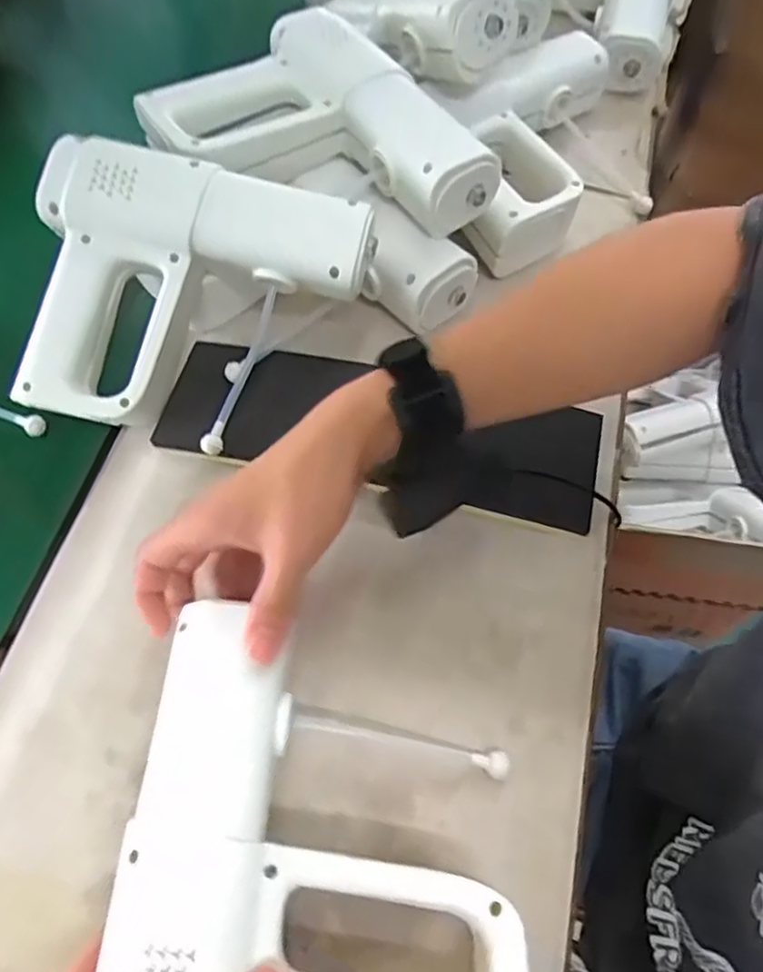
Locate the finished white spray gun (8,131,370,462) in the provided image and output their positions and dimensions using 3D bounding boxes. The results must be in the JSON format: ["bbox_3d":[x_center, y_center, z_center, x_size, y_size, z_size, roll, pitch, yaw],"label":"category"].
[{"bbox_3d":[-0.127,-0.121,0.458,0.202,0.065,0.178,15,91,-2],"label":"finished white spray gun"}]

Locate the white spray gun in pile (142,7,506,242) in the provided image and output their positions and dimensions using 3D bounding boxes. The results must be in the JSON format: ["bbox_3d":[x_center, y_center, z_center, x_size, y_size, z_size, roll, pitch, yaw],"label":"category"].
[{"bbox_3d":[-0.045,-0.236,0.473,0.169,0.049,0.207,-37,67,-15],"label":"white spray gun in pile"}]

